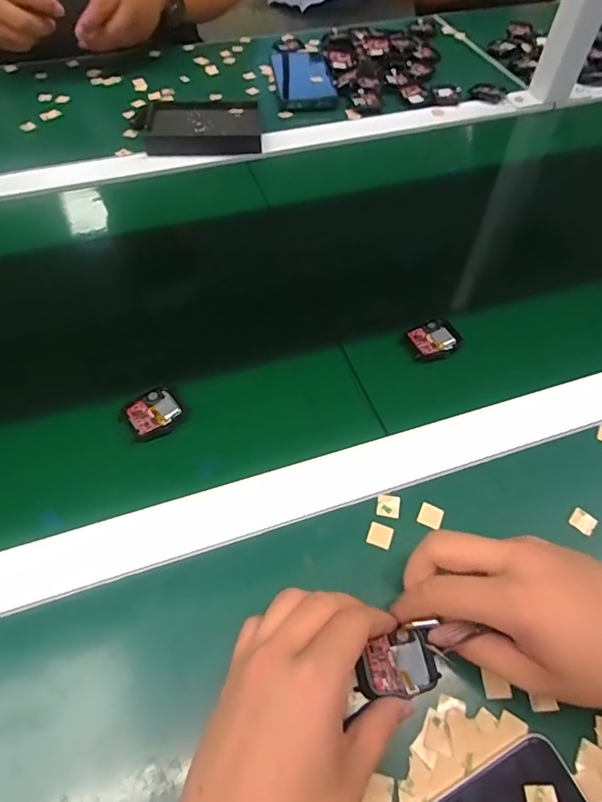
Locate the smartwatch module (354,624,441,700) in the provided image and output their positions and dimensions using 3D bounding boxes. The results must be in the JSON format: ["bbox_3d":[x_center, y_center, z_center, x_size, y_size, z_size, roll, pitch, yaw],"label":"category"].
[{"bbox_3d":[0.056,0.152,0.289,0.044,0.018,0.033,-13,58,-9],"label":"smartwatch module"}]

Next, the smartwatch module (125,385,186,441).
[{"bbox_3d":[-0.112,0.009,0.383,0.040,0.007,0.040,-26,61,-17],"label":"smartwatch module"}]

